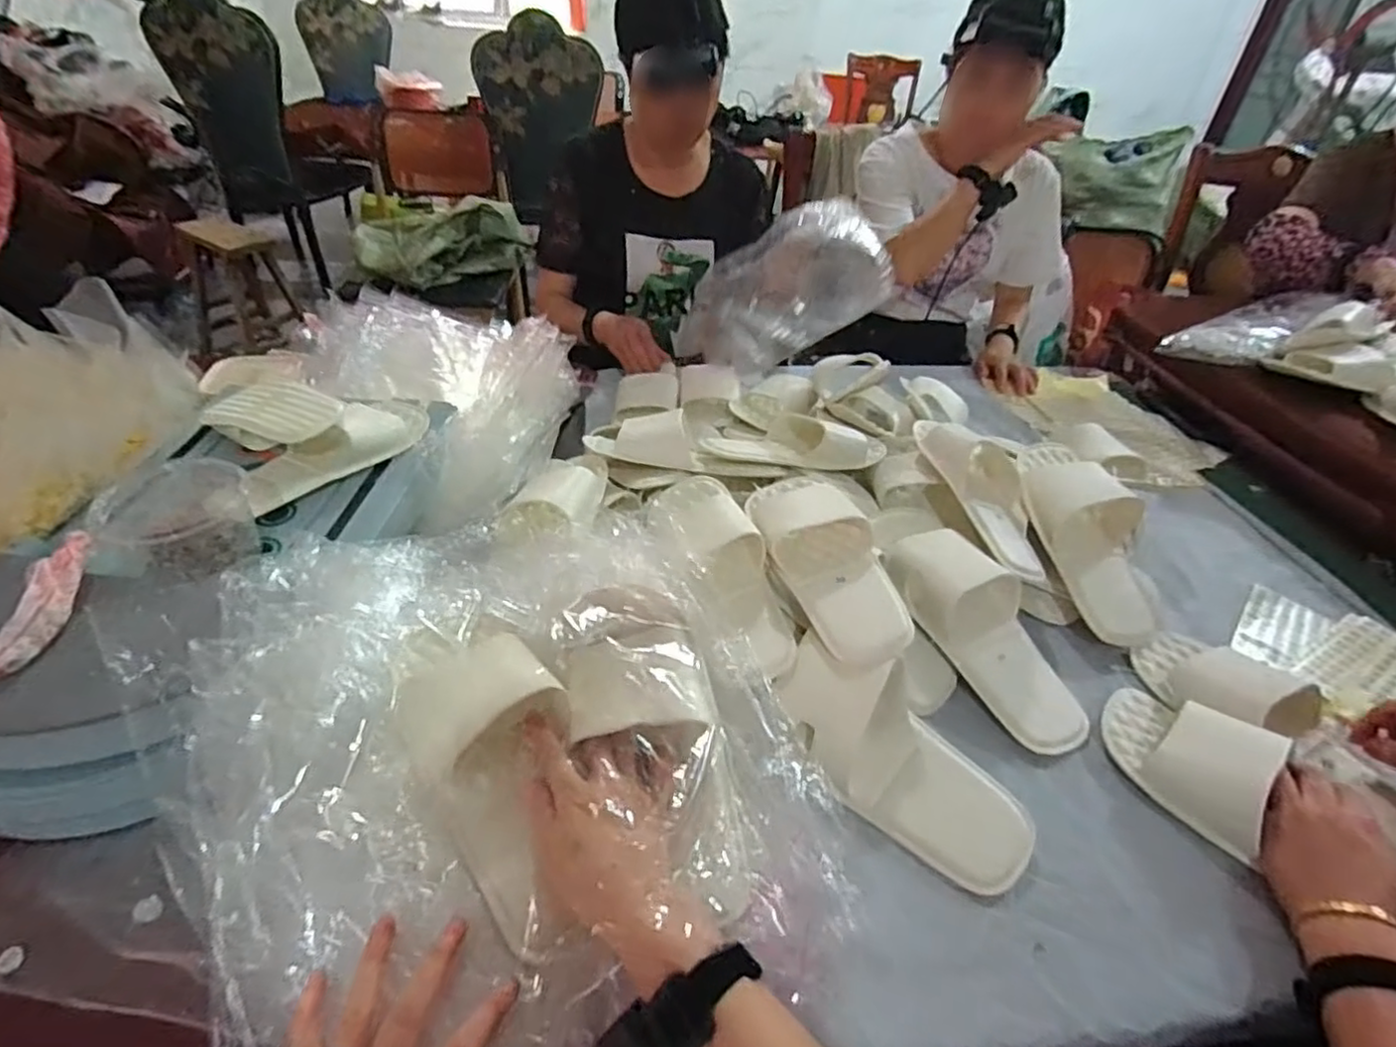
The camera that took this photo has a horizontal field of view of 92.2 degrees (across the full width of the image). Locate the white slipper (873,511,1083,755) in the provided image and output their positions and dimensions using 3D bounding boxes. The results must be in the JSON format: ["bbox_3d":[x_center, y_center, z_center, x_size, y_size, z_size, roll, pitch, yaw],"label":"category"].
[{"bbox_3d":[0.273,0.084,0.650,0.104,0.065,0.275,-23,61,-25],"label":"white slipper"}]

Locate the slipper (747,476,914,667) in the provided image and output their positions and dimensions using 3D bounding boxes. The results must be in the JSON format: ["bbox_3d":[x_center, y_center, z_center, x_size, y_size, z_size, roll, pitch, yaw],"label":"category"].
[{"bbox_3d":[0.122,0.035,0.649,0.095,0.043,0.228,-17,51,-3],"label":"slipper"}]

